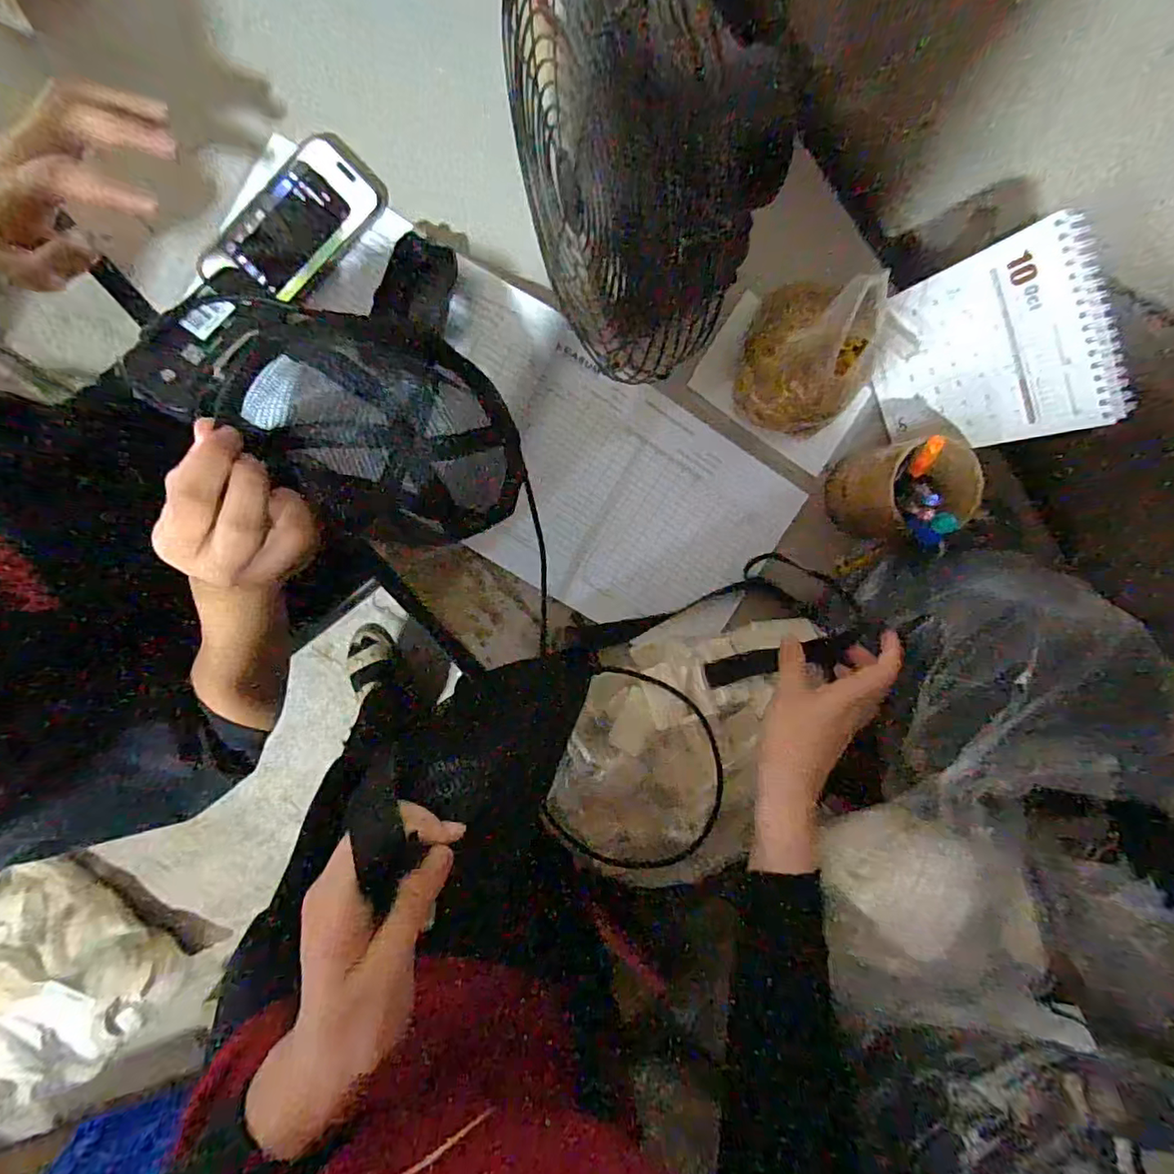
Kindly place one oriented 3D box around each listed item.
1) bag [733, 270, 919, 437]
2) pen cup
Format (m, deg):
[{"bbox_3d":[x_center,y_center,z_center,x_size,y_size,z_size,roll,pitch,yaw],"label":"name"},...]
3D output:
[{"bbox_3d":[0.193,-0.195,0.483,0.107,0.118,0.115,24,92,-9],"label":"bag"},{"bbox_3d":[0.276,-0.083,0.510,0.082,0.115,0.085,16,93,-9],"label":"pen cup"}]

